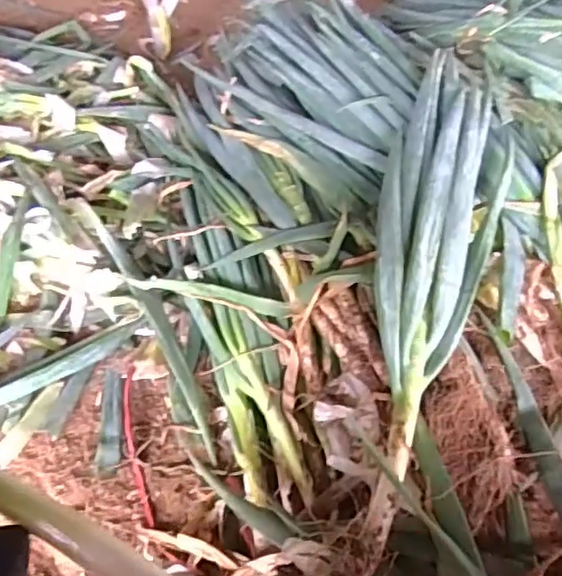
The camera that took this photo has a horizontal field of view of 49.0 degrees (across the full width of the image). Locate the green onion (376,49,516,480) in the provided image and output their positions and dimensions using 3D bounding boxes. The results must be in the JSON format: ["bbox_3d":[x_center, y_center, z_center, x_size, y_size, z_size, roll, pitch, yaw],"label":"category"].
[{"bbox_3d":[0.222,-0.077,0.863,0.175,0.064,0.674,12,62,6],"label":"green onion"}]

